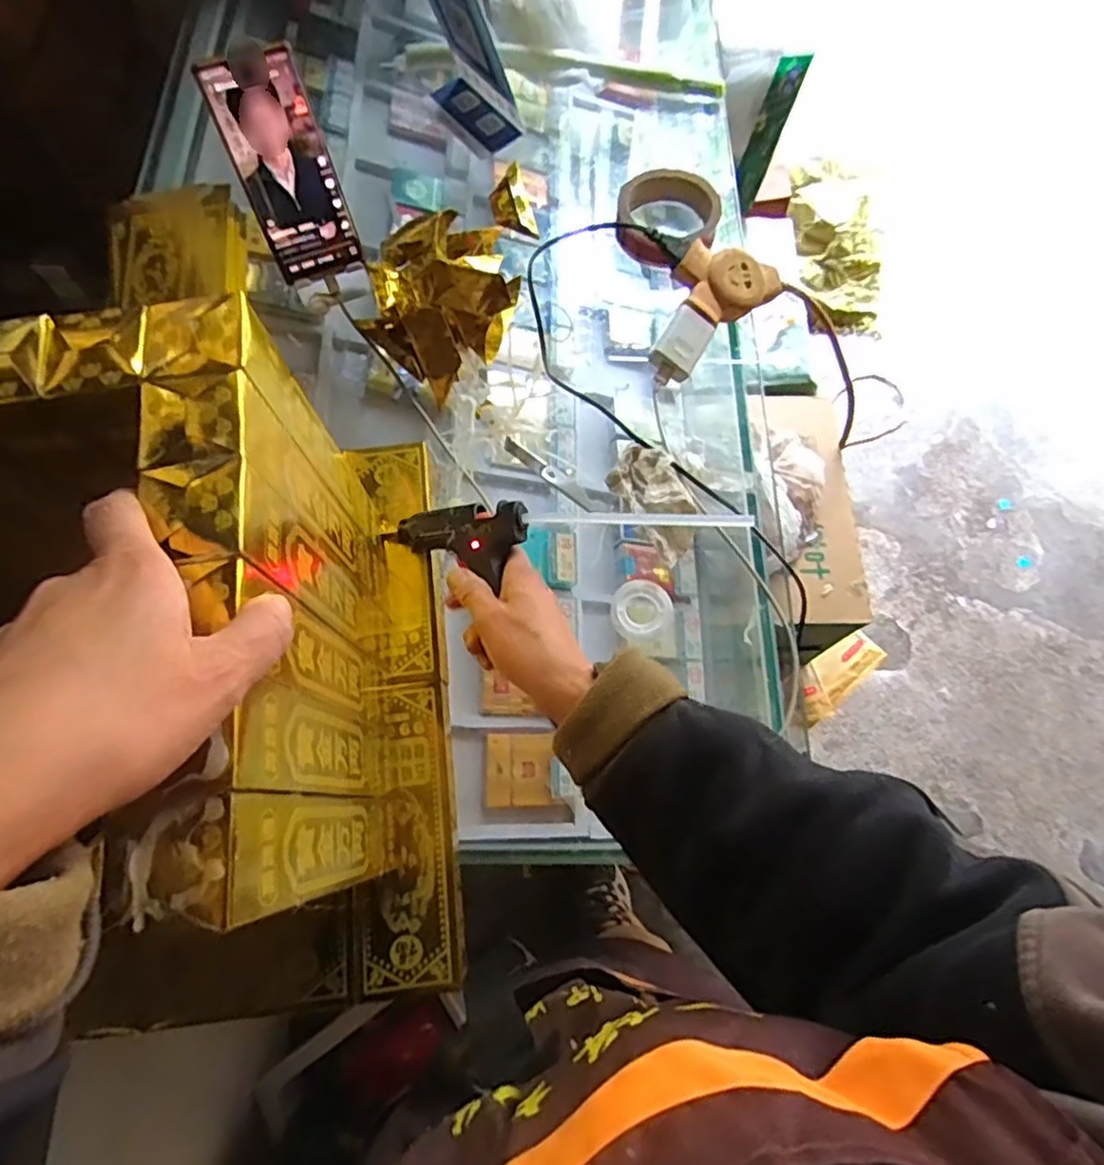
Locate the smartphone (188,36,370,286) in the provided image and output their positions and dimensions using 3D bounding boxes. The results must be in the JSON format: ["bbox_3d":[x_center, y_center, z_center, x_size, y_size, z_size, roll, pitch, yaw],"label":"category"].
[{"bbox_3d":[-0.217,-0.336,0.541,0.074,0.158,0.009,-21,42,-7],"label":"smartphone"}]

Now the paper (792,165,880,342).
[{"bbox_3d":[0.655,-0.744,1.498,0.186,0.104,0.409,-34,115,-11],"label":"paper"}]

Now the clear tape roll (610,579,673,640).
[{"bbox_3d":[0.070,0.020,0.519,0.046,0.012,0.046,0,70,0],"label":"clear tape roll"}]

